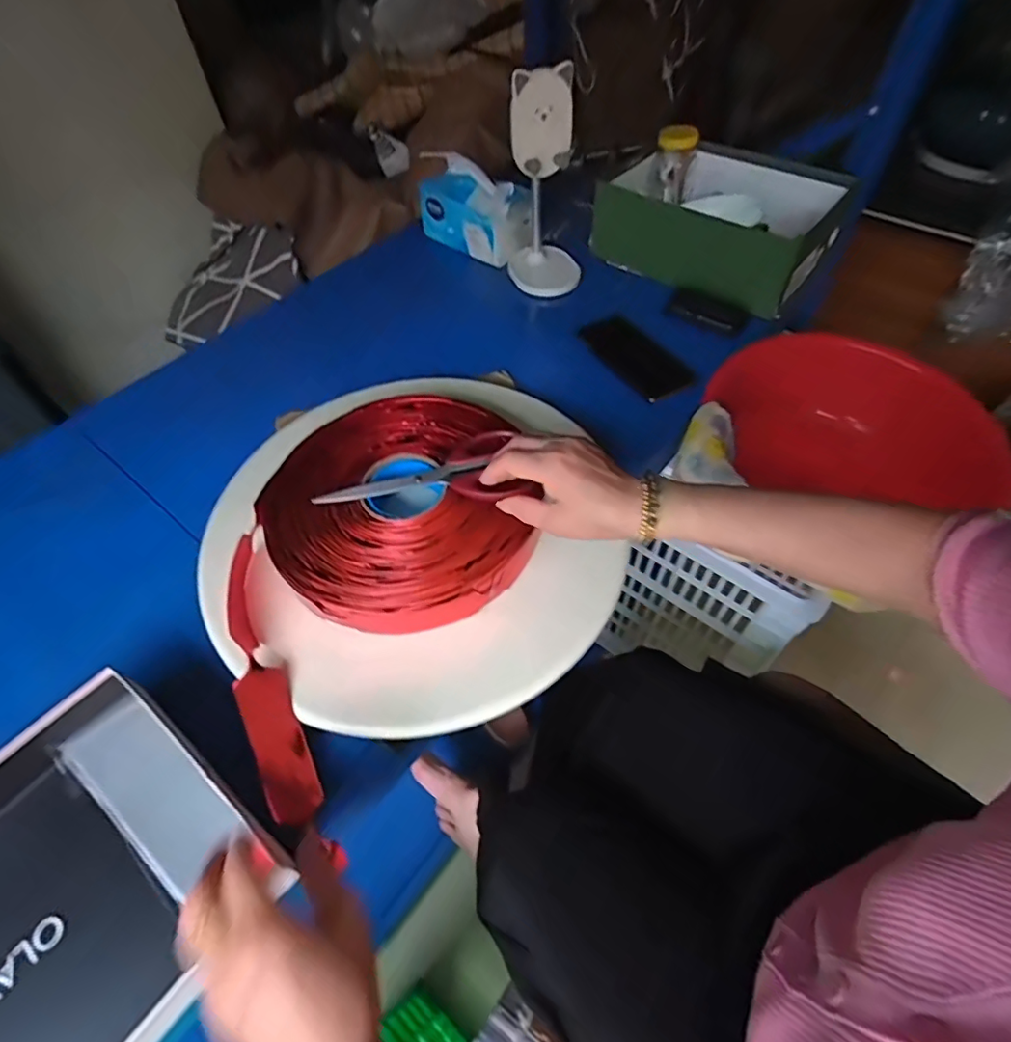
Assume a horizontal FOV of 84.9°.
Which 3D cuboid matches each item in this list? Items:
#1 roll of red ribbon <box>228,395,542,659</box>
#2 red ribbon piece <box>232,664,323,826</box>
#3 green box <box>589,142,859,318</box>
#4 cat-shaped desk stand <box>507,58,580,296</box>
[{"bbox_3d":[-0.112,-0.014,0.530,0.281,0.051,0.257,-8,54,-4],"label":"roll of red ribbon"},{"bbox_3d":[-0.176,0.170,0.426,0.039,0.009,0.117,-9,62,-40],"label":"red ribbon piece"},{"bbox_3d":[0.307,-0.449,0.817,0.320,0.114,0.255,31,61,22],"label":"green box"},{"bbox_3d":[0.055,-0.446,0.741,0.096,0.248,0.091,2,54,3],"label":"cat-shaped desk stand"}]

